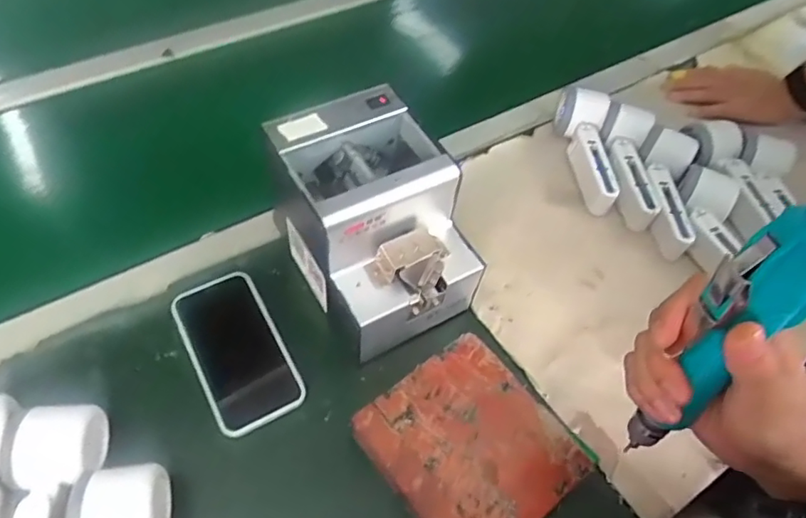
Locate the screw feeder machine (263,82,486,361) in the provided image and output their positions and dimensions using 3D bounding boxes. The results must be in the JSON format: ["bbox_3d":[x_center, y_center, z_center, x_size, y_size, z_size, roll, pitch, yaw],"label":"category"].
[{"bbox_3d":[-0.026,-0.029,0.492,0.124,0.152,0.172,-29,62,-22],"label":"screw feeder machine"}]

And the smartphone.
[{"bbox_3d":[-0.146,0.080,0.489,0.077,0.014,0.146,-26,61,-20],"label":"smartphone"}]

